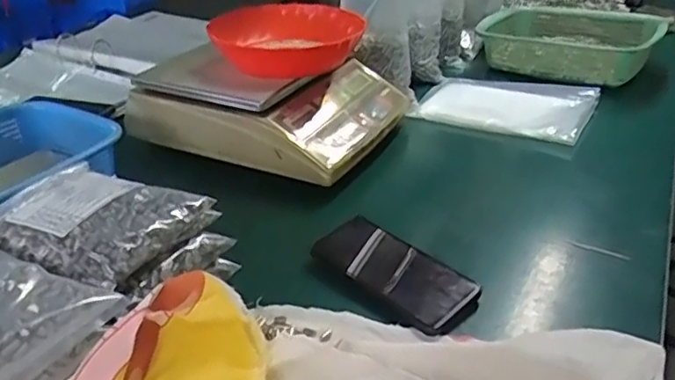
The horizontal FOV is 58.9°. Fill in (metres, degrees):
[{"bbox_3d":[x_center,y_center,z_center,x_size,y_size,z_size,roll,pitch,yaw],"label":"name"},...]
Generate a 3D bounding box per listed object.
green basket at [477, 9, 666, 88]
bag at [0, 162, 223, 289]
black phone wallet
[{"bbox_3d":[0.409,-0.264,1.090,0.307,0.096,0.239,23,37,33],"label":"green basket"},{"bbox_3d":[-0.221,0.021,0.545,0.174,0.041,0.154,15,34,23],"label":"bag"},{"bbox_3d":[0.053,0.077,0.581,0.070,0.026,0.162,-25,39,-36],"label":"black phone wallet"}]

